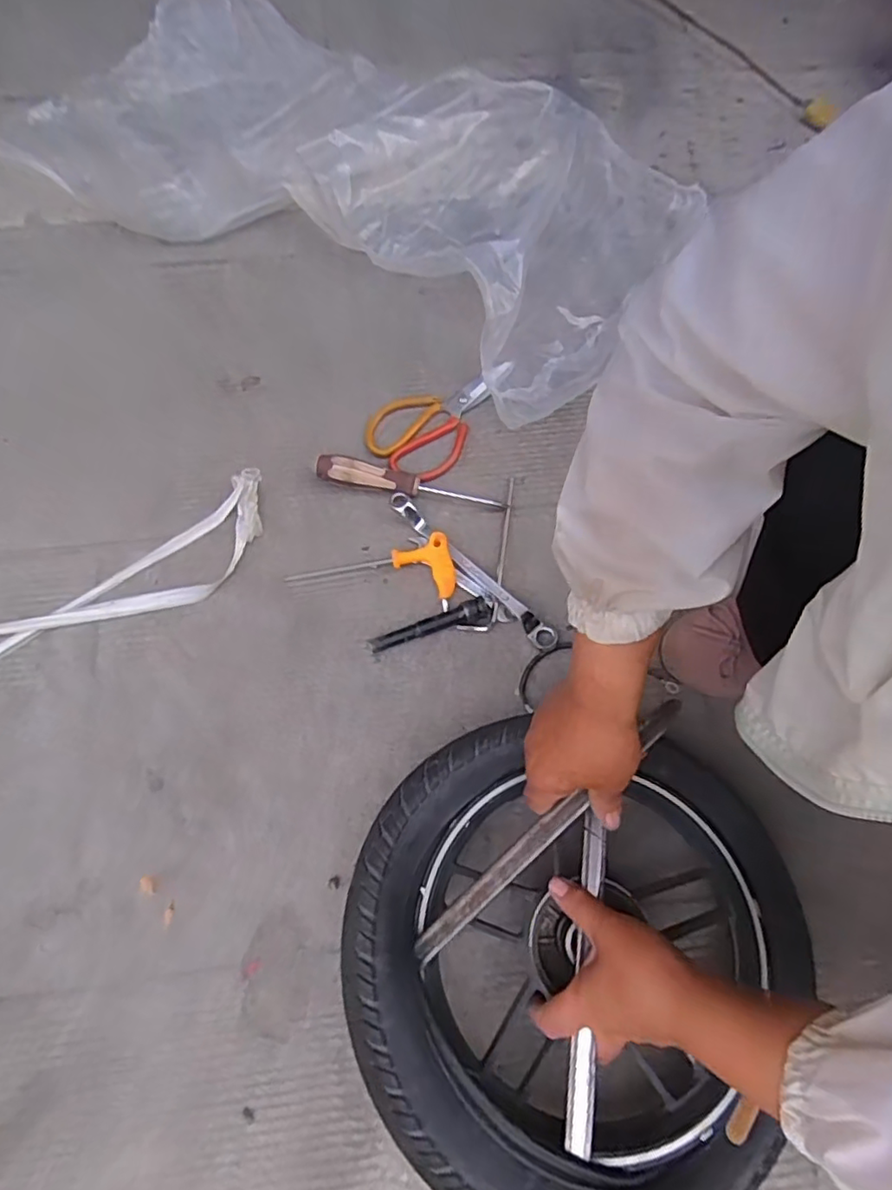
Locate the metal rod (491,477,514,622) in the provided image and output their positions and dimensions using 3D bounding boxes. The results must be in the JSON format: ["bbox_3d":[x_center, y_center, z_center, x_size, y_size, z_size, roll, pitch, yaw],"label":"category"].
[{"bbox_3d":[0.062,-0.053,0.633,0.006,0.007,0.170,9,70,2],"label":"metal rod"}]

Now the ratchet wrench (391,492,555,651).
[{"bbox_3d":[0.026,-0.028,0.611,0.022,0.017,0.226,-42,76,-14],"label":"ratchet wrench"}]

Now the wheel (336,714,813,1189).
[{"bbox_3d":[0.094,0.270,0.460,0.330,0.102,0.310,0,70,-1],"label":"wheel"}]

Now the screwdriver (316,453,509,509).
[{"bbox_3d":[-0.038,-0.120,0.638,0.201,0.033,0.026,8,70,2],"label":"screwdriver"}]

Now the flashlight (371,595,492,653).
[{"bbox_3d":[-0.013,0.034,0.595,0.125,0.020,0.026,-21,72,-8],"label":"flashlight"}]

